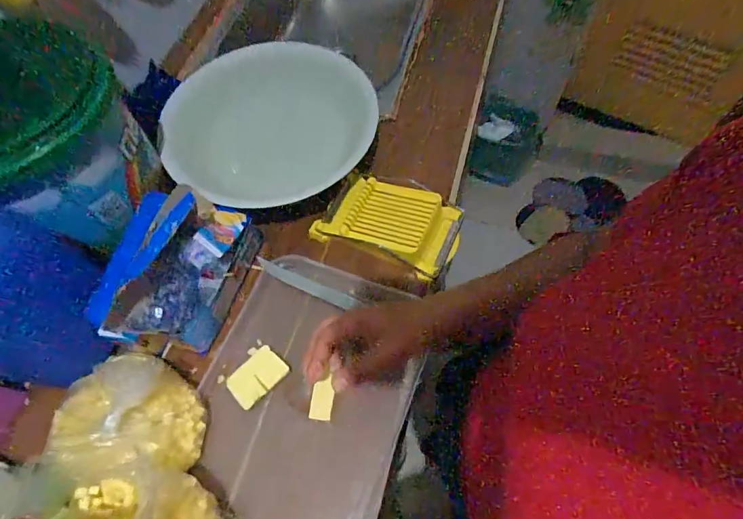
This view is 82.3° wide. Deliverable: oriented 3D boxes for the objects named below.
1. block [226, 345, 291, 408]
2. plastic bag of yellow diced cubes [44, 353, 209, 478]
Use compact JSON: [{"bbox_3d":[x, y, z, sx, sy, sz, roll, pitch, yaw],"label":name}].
[{"bbox_3d":[-0.137,0.141,0.511,0.043,0.014,0.066,40,74,21],"label":"block"},{"bbox_3d":[-0.265,0.160,0.452,0.153,0.091,0.118,12,66,11],"label":"plastic bag of yellow diced cubes"}]

